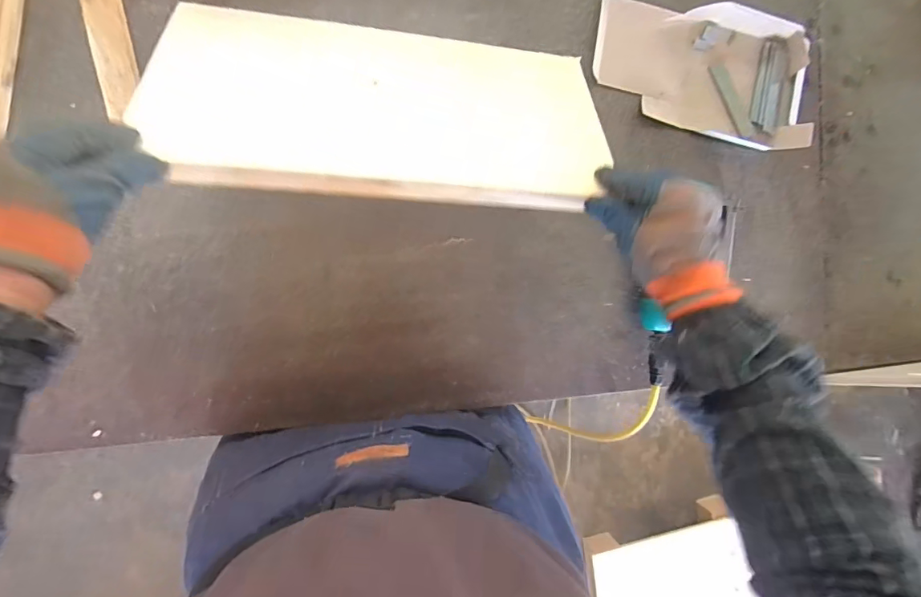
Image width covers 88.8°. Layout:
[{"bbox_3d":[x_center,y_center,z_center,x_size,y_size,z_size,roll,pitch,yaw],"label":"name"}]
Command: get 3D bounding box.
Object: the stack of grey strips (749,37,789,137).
[{"bbox_3d":[0.426,-0.293,0.650,0.038,0.009,0.125,11,90,-9],"label":"stack of grey strips"}]

